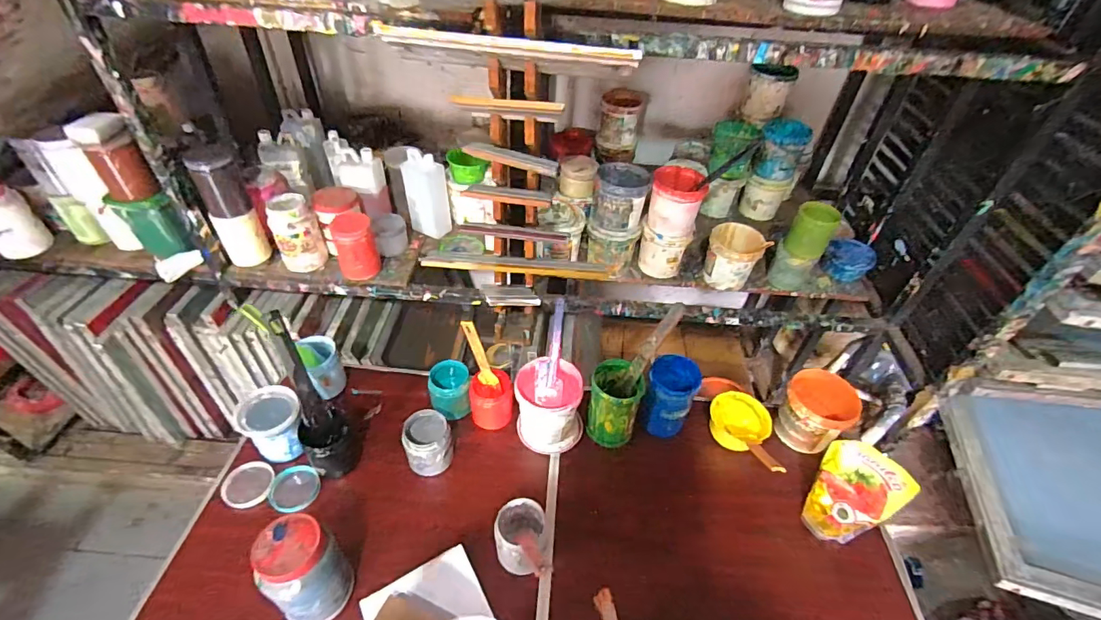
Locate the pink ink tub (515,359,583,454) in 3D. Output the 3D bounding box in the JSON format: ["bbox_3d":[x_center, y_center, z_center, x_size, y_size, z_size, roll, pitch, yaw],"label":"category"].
[{"bbox_3d":[-0.001,0.186,0.941,0.127,0.136,0.123,2,43,-2],"label":"pink ink tub"}]

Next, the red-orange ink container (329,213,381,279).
[{"bbox_3d":[-0.456,-0.143,1.135,0.093,0.142,0.101,-14,46,-18],"label":"red-orange ink container"}]

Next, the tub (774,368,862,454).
[{"bbox_3d":[0.525,0.200,0.959,0.128,0.105,0.126,2,43,-2],"label":"tub"}]

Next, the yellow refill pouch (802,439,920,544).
[{"bbox_3d":[0.492,0.302,0.798,0.055,0.183,0.121,-18,48,-22],"label":"yellow refill pouch"}]

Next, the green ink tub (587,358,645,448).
[{"bbox_3d":[0.121,0.183,0.935,0.098,0.140,0.103,11,44,7],"label":"green ink tub"}]

